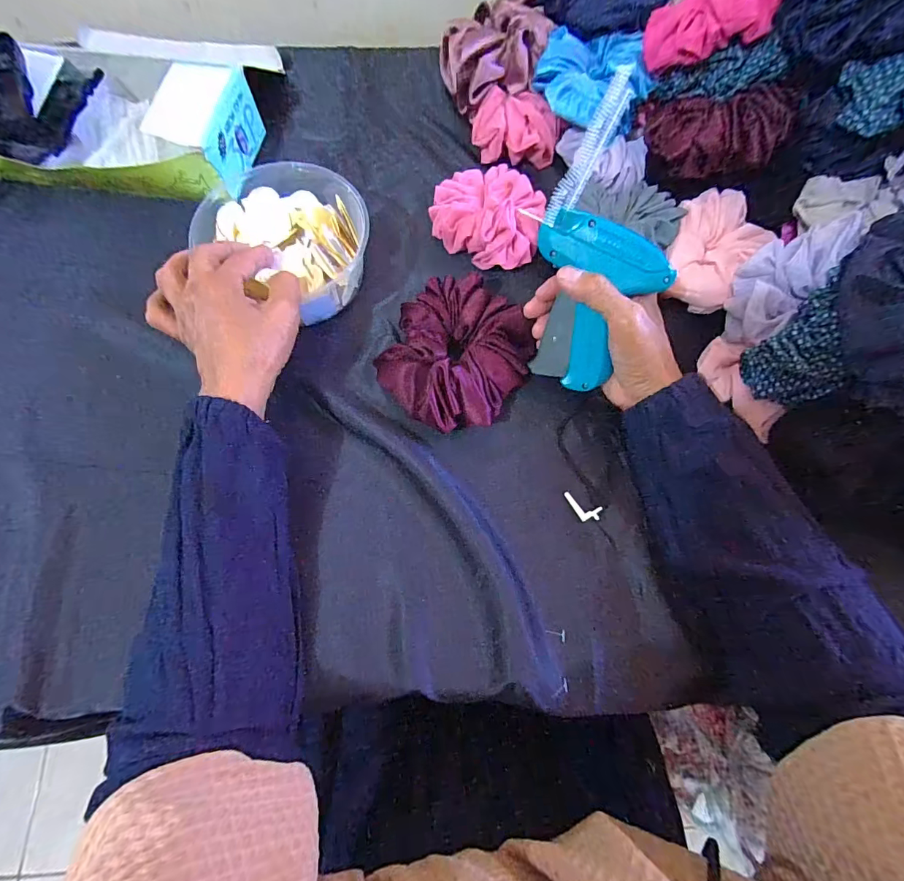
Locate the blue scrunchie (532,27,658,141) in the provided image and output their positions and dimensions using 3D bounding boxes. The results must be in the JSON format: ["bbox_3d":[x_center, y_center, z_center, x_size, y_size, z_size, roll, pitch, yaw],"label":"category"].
[{"bbox_3d":[0.134,-0.345,0.419,0.106,0.050,0.084,8,71,2],"label":"blue scrunchie"}]

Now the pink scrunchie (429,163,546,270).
[{"bbox_3d":[0.032,-0.219,0.408,0.101,0.053,0.110,8,71,2],"label":"pink scrunchie"}]

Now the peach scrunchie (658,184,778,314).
[{"bbox_3d":[0.234,-0.173,0.390,0.076,0.033,0.110,38,75,11],"label":"peach scrunchie"}]

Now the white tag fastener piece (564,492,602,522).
[{"bbox_3d":[0.102,0.054,0.340,0.030,0.004,0.016,26,73,8],"label":"white tag fastener piece"}]

